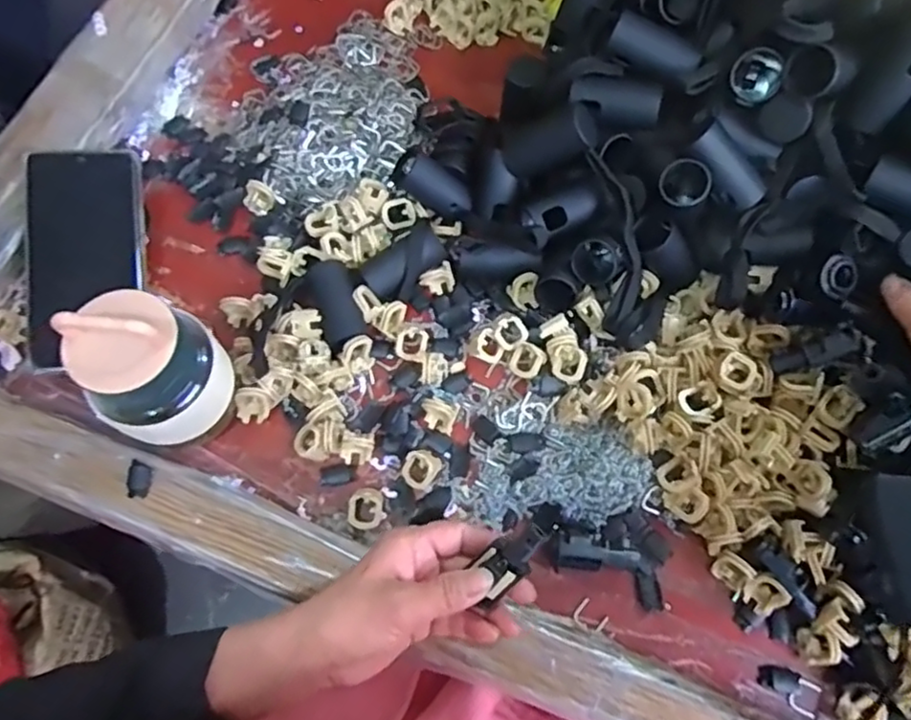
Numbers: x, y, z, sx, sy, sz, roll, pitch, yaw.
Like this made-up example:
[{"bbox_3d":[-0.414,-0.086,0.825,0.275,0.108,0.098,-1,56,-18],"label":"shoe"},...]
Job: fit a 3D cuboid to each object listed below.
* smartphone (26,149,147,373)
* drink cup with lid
[{"bbox_3d":[-0.272,-0.080,0.476,0.077,0.009,0.147,0,93,-17],"label":"smartphone"},{"bbox_3d":[-0.179,0.009,0.388,0.062,0.126,0.076,17,71,6],"label":"drink cup with lid"}]

